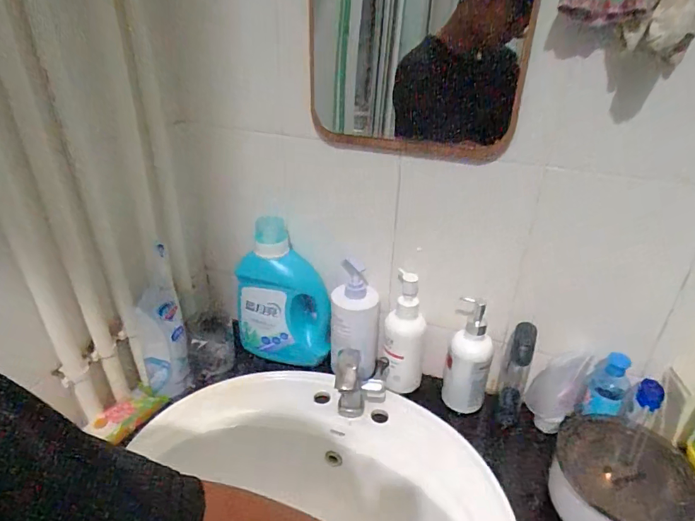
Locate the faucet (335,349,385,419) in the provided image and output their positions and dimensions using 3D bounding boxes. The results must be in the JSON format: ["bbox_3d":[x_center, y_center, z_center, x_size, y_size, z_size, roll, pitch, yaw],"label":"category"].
[{"bbox_3d":[0.009,0.187,0.656,0.059,0.150,0.078,16,54,25],"label":"faucet"}]

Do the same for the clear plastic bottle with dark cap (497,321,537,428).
[{"bbox_3d":[0.259,0.181,0.683,0.035,0.177,0.044,12,31,19],"label":"clear plastic bottle with dark cap"}]

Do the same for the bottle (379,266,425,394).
[{"bbox_3d":[0.093,0.129,0.721,0.069,0.207,0.080,7,30,11],"label":"bottle"}]

